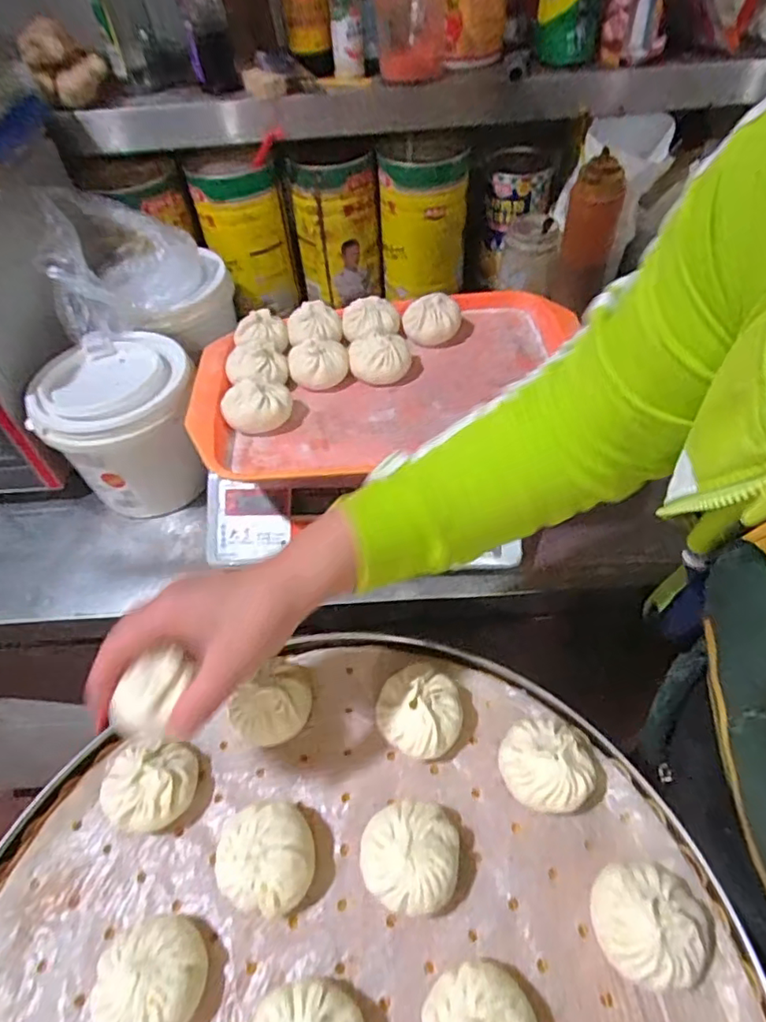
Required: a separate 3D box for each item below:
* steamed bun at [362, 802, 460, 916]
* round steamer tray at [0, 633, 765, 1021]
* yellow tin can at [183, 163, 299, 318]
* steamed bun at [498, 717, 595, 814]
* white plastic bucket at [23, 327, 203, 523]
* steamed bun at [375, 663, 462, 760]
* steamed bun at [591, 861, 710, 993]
[{"bbox_3d":[0.019,0.240,0.394,0.065,0.043,0.063,-2,49,3],"label":"steamed bun"},{"bbox_3d":[-0.029,0.322,0.328,0.516,0.052,0.486,-2,49,3],"label":"round steamer tray"},{"bbox_3d":[-0.203,-0.400,0.837,0.111,0.199,0.108,-2,49,3],"label":"yellow tin can"},{"bbox_3d":[0.122,0.186,0.424,0.063,0.050,0.071,19,54,20],"label":"steamed bun"},{"bbox_3d":[-0.284,-0.094,0.649,0.158,0.157,0.153,-2,49,3],"label":"white plastic bucket"},{"bbox_3d":[0.029,0.161,0.453,0.064,0.051,0.066,-2,49,3],"label":"steamed bun"},{"bbox_3d":[0.168,0.259,0.357,0.064,0.046,0.064,-2,49,3],"label":"steamed bun"}]

